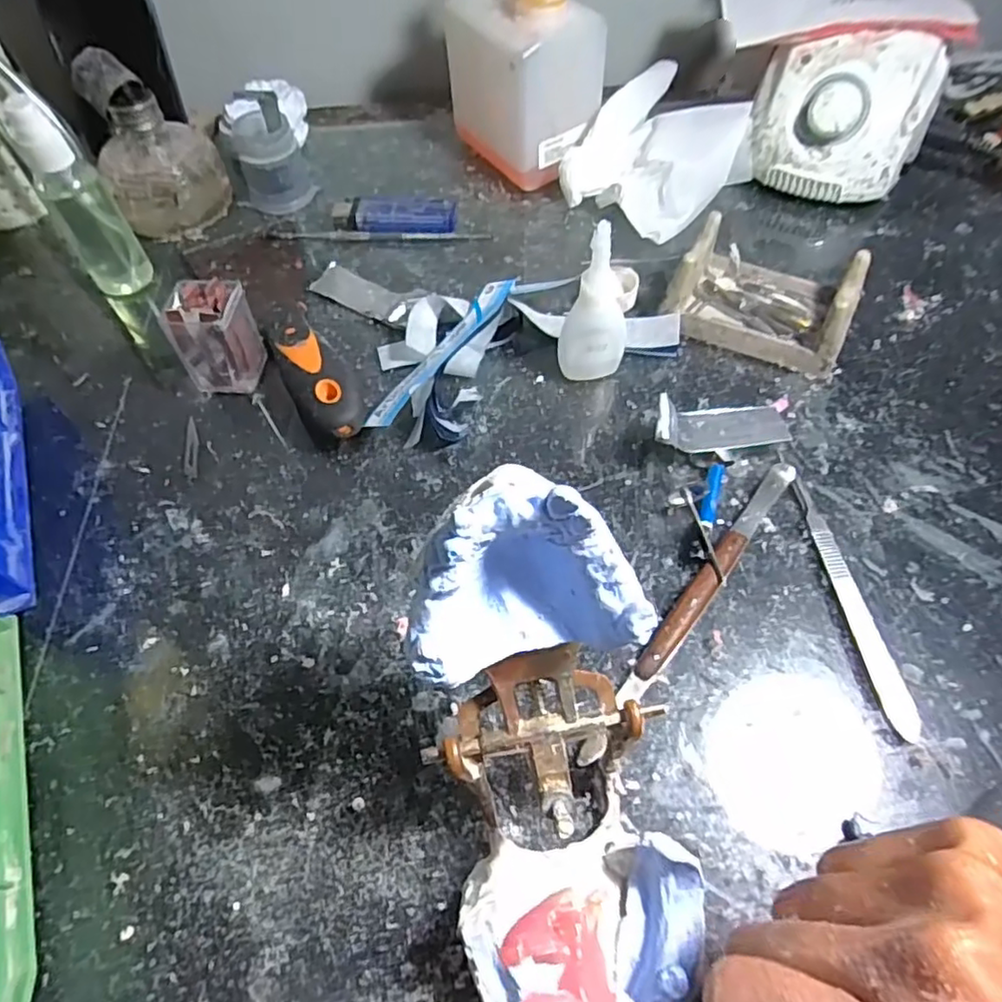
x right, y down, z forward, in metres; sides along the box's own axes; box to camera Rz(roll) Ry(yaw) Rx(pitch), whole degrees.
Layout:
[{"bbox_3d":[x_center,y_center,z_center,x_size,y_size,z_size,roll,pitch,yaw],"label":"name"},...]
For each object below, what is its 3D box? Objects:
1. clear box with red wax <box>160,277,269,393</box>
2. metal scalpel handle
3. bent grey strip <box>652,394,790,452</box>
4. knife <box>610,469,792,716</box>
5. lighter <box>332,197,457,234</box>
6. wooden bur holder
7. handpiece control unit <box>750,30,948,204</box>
[{"bbox_3d":[-0.152,-0.086,0.350,0.032,0.052,0.035,4,59,4],"label":"clear box with red wax"},{"bbox_3d":[0.154,0.042,0.285,0.013,0.005,0.119,-5,59,-2],"label":"metal scalpel handle"},{"bbox_3d":[0.109,-0.038,0.324,0.069,0.029,0.027,-5,59,-2],"label":"bent grey strip"},{"bbox_3d":[0.095,0.032,0.291,0.011,0.010,0.146,34,65,20],"label":"knife"},{"bbox_3d":[-0.071,-0.191,0.437,0.081,0.014,0.024,2,59,2],"label":"lighter"},{"bbox_3d":[0.150,-0.117,0.367,0.095,0.041,0.062,23,62,15],"label":"wooden bur holder"},{"bbox_3d":[0.218,-0.246,0.422,0.103,0.080,0.071,21,61,13],"label":"handpiece control unit"}]

